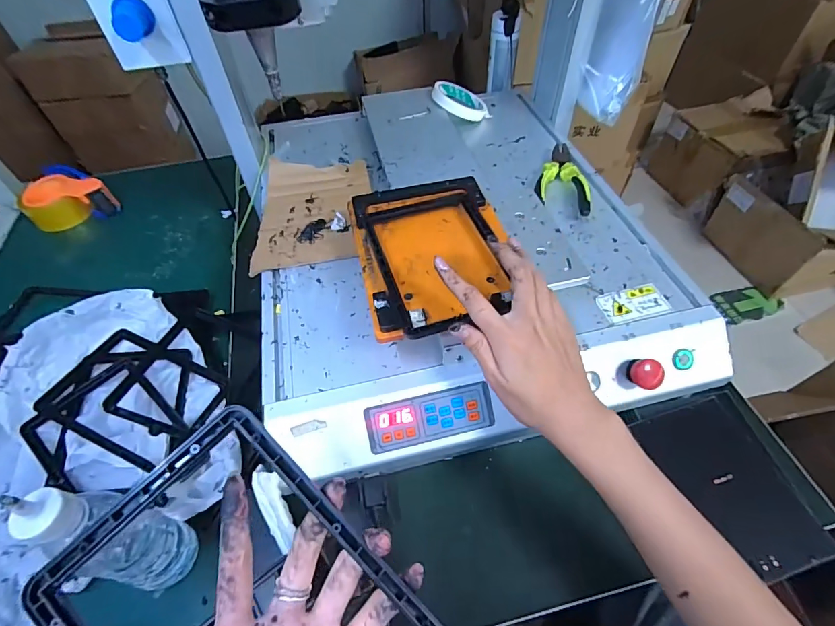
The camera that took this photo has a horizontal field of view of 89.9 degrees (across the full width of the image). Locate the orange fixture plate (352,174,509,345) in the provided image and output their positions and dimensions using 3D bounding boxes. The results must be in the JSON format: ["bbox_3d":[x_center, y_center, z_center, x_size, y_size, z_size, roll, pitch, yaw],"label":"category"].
[{"bbox_3d":[0.016,-0.070,0.422,0.150,0.016,0.195,-12,52,-7],"label":"orange fixture plate"}]

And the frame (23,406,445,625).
[{"bbox_3d":[-0.077,0.140,0.187,0.168,0.005,0.119,44,72,9],"label":"frame"}]

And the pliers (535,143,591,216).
[{"bbox_3d":[0.197,-0.182,0.559,0.066,0.023,0.154,11,53,11],"label":"pliers"}]

